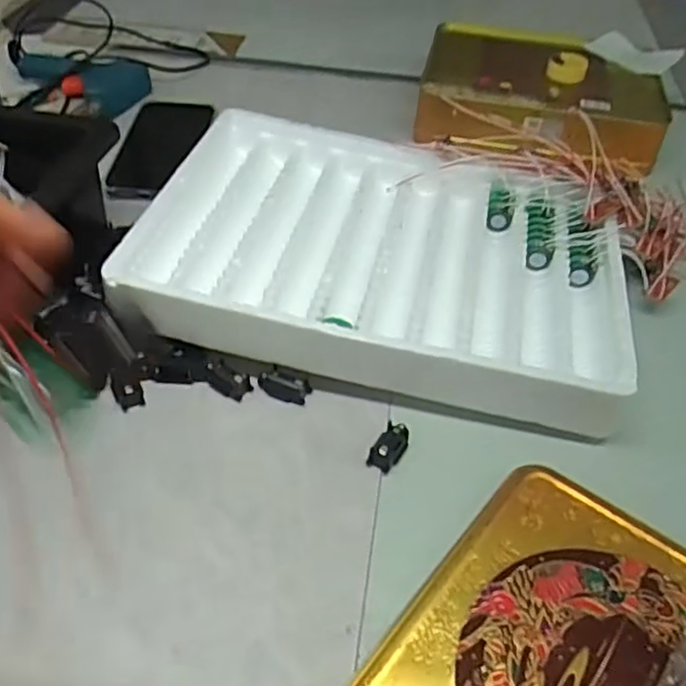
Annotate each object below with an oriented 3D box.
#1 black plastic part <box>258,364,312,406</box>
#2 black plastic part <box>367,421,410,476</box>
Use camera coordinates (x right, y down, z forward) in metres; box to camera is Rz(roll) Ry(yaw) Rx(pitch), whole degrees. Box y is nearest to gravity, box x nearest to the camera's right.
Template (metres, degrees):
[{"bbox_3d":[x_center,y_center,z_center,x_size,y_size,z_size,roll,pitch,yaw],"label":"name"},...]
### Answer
[{"bbox_3d":[-0.039,0.028,0.451,0.034,0.009,0.017,19,47,15],"label":"black plastic part"},{"bbox_3d":[0.029,0.062,0.418,0.018,0.012,0.032,24,48,20],"label":"black plastic part"}]

